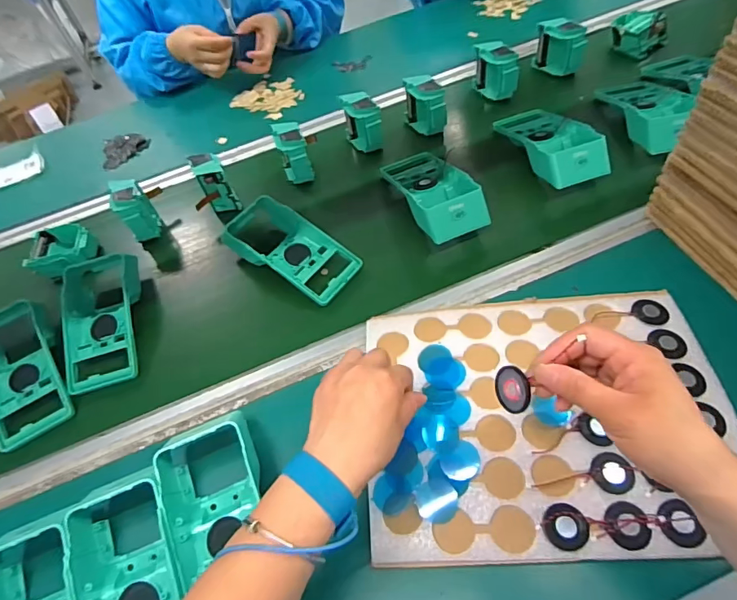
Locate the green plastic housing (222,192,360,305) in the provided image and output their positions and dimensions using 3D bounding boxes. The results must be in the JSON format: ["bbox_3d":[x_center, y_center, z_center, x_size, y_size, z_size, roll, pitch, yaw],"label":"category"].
[{"bbox_3d":[-0.106,-0.076,0.598,0.194,0.045,0.092,28,58,26],"label":"green plastic housing"}]

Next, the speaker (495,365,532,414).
[{"bbox_3d":[0.106,0.066,0.341,0.004,0.034,0.034,-5,79,-28],"label":"speaker"}]

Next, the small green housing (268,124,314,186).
[{"bbox_3d":[-0.111,-0.218,0.699,0.050,0.079,0.061,-13,50,-5],"label":"small green housing"}]

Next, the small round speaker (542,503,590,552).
[{"bbox_3d":[0.158,0.182,0.373,0.034,0.008,0.033,-3,50,4],"label":"small round speaker"}]

